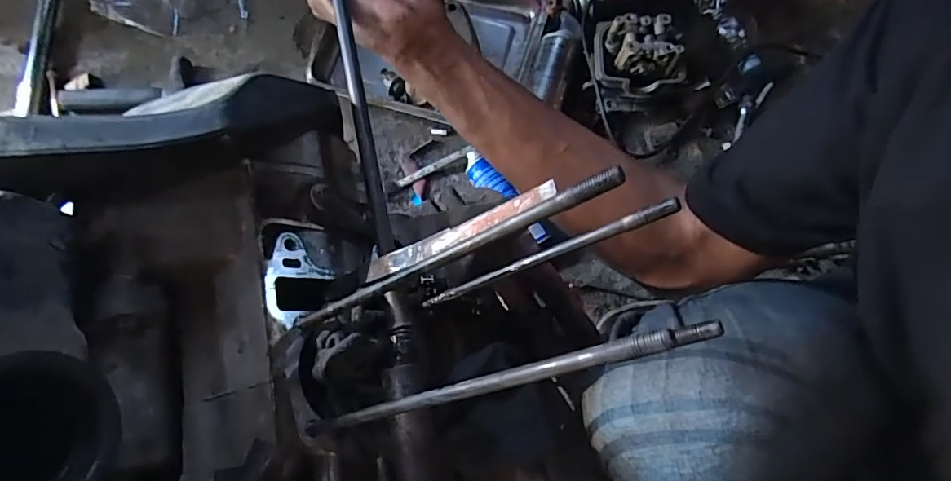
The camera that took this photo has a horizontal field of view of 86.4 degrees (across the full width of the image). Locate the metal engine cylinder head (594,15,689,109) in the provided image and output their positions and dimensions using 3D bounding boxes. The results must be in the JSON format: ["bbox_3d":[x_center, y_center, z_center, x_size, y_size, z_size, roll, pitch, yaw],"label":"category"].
[{"bbox_3d":[0.234,-0.260,0.736,0.127,0.079,0.112,3,74,-1],"label":"metal engine cylinder head"}]

